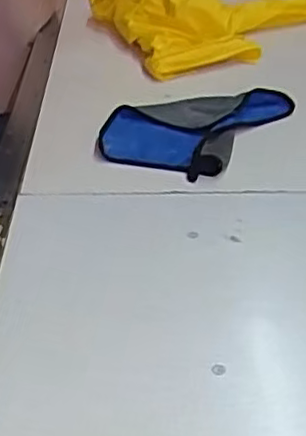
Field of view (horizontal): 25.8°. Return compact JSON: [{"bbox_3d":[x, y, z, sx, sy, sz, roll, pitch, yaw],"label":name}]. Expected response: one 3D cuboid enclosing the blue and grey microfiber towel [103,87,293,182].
[{"bbox_3d":[0.060,-0.159,1.148,0.256,0.036,0.363,16,33,23],"label":"blue and grey microfiber towel"}]

